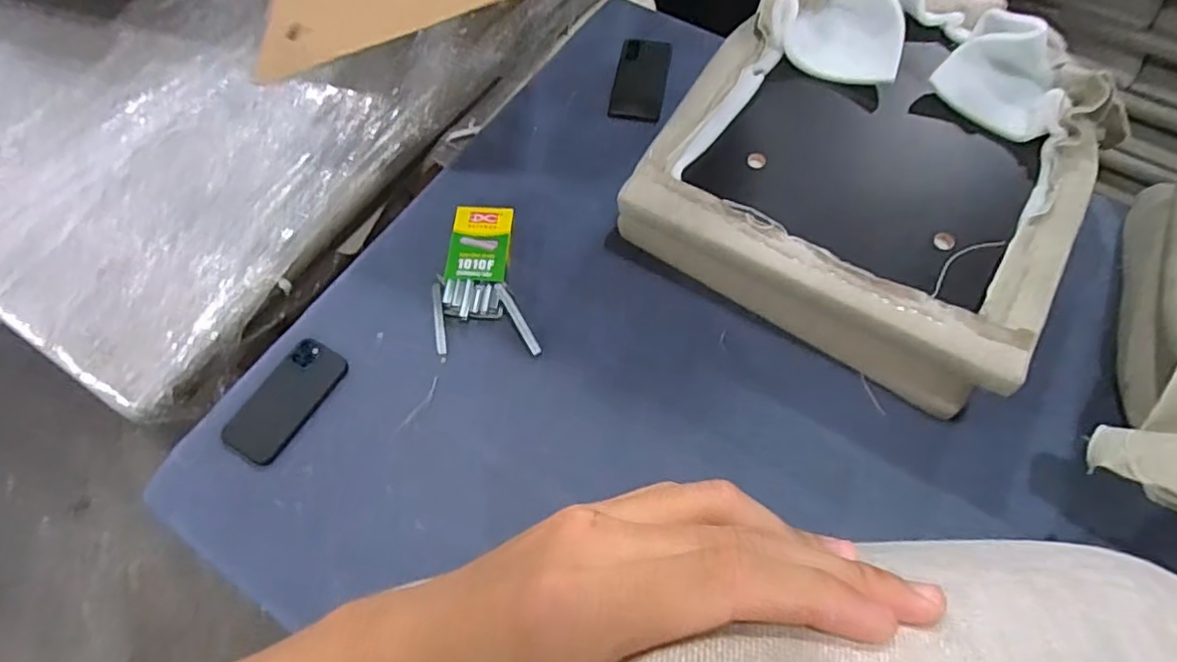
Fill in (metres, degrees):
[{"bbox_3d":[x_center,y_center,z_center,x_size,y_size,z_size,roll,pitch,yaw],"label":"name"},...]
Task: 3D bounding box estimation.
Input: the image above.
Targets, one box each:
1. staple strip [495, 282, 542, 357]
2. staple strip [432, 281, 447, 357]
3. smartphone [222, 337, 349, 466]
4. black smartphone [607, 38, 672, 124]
[{"bbox_3d":[-0.085,-0.016,0.774,0.015,0.013,0.105,-27,67,-12],"label":"staple strip"},{"bbox_3d":[-0.184,-0.016,0.778,0.013,0.011,0.092,-7,64,-3],"label":"staple strip"},{"bbox_3d":[-0.354,0.080,0.737,0.075,0.015,0.149,26,67,13],"label":"smartphone"},{"bbox_3d":[0.081,-0.385,0.958,0.078,0.011,0.163,10,64,5],"label":"black smartphone"}]

